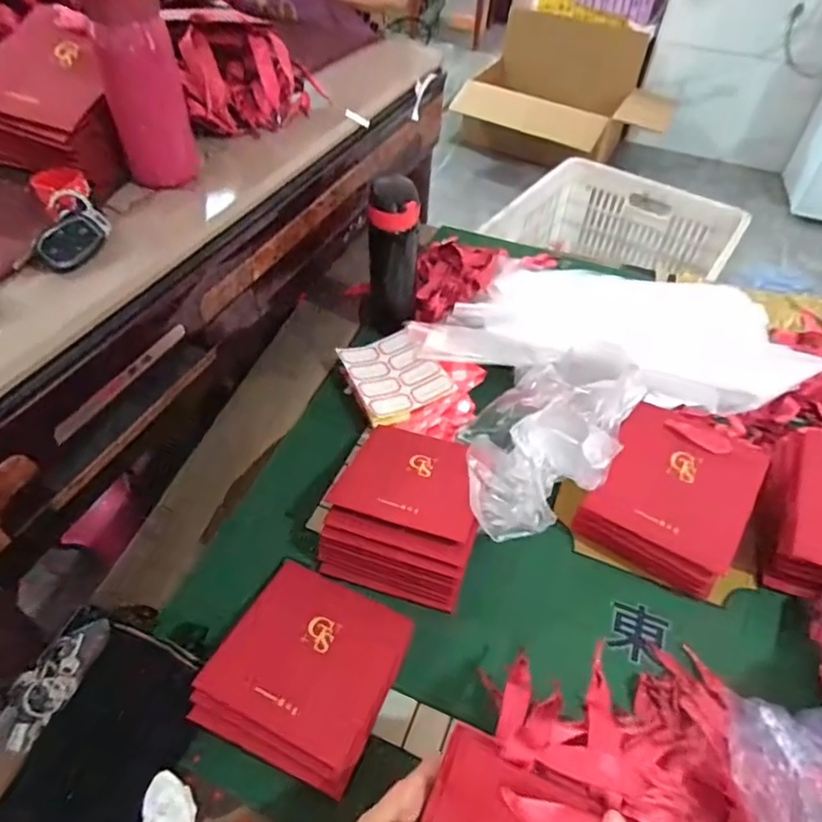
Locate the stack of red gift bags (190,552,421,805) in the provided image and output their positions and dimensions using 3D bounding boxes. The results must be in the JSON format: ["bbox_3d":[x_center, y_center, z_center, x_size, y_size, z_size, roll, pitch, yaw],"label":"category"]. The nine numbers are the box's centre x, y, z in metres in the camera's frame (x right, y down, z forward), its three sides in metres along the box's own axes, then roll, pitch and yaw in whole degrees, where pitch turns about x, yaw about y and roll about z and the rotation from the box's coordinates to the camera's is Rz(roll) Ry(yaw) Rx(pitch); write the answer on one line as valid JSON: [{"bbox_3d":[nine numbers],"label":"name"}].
[{"bbox_3d":[-0.090,0.220,0.503,0.143,0.026,0.155,21,50,14],"label":"stack of red gift bags"}]

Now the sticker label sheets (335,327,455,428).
[{"bbox_3d":[-0.022,-0.046,0.733,0.117,0.012,0.140,-20,53,-21],"label":"sticker label sheets"}]

